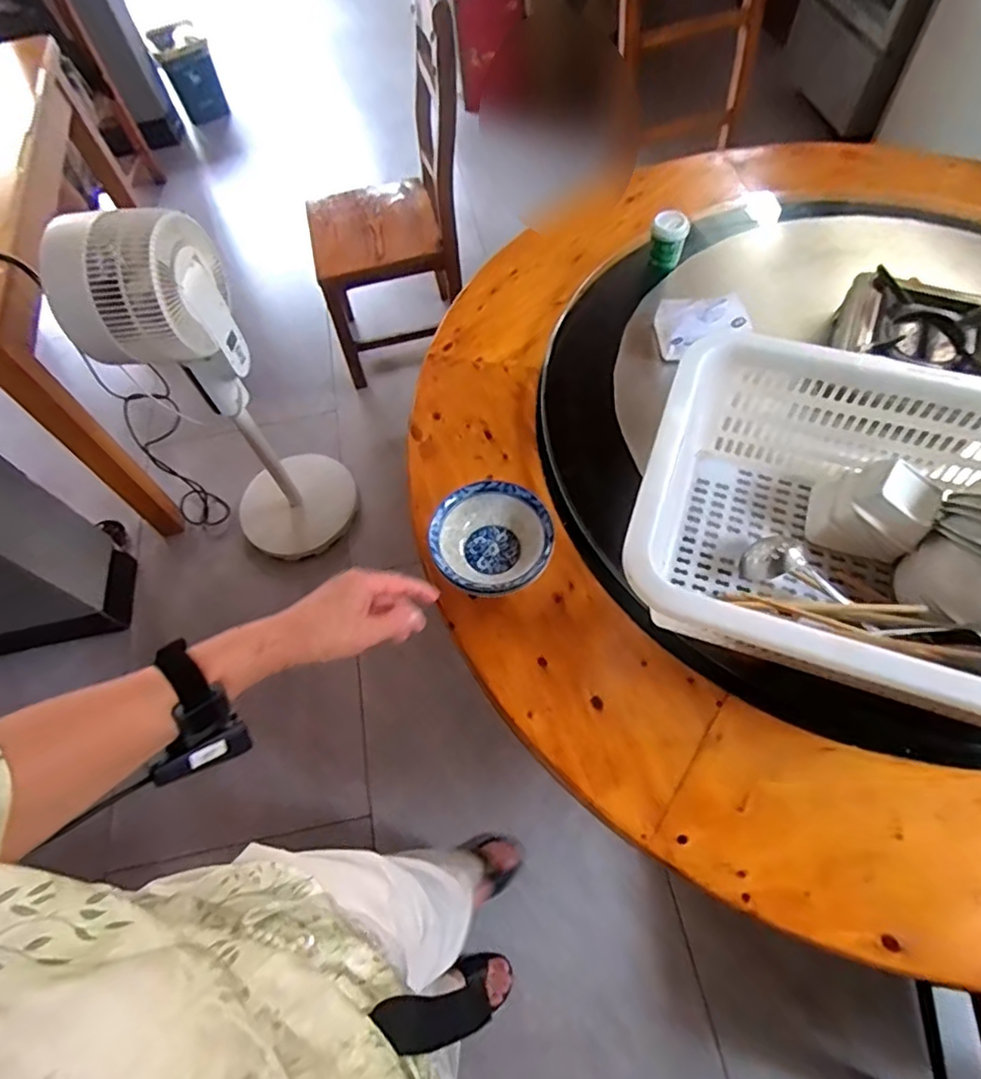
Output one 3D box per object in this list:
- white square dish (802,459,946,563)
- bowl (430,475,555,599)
[{"bbox_3d":[0.455,-0.039,0.713,0.113,0.084,0.099,20,66,15],"label":"white square dish"},{"bbox_3d":[0.004,0.009,0.781,0.149,0.077,0.156,-2,60,3],"label":"bowl"}]

